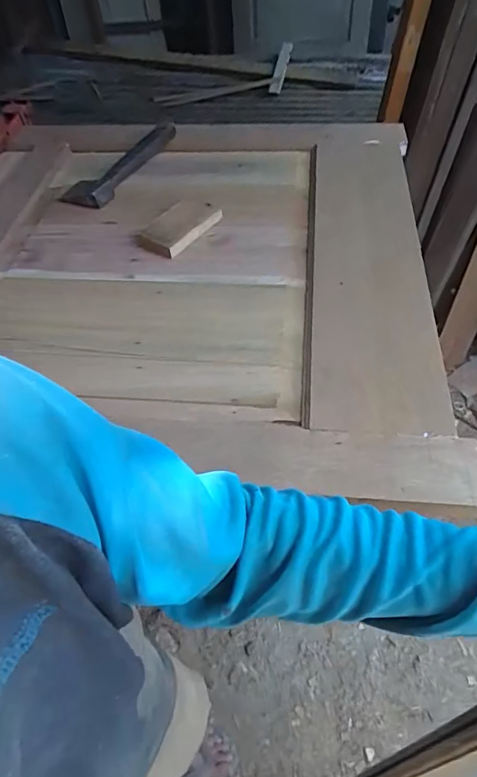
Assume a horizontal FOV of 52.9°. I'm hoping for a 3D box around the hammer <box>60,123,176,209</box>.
[{"bbox_3d":[-0.253,-0.505,1.061,0.109,0.032,0.309,21,57,19],"label":"hammer"}]

